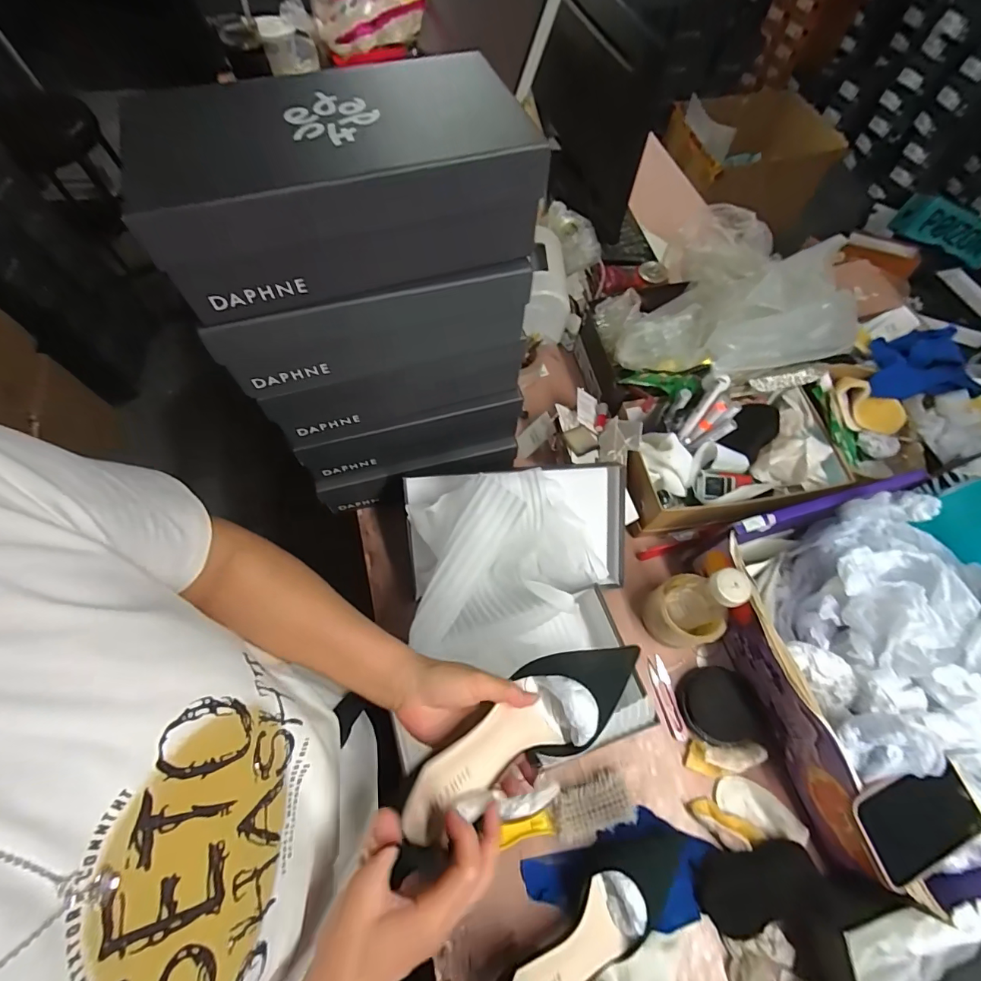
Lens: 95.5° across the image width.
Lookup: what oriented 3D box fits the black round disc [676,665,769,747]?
[{"bbox_3d":[0.303,0.283,0.589,0.097,0.023,0.097,-6,60,11],"label":"black round disc"}]

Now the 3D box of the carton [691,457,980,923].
[{"bbox_3d":[0.493,0.165,0.468,0.317,0.303,0.386,-15,66,-8],"label":"carton"}]

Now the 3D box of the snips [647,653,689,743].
[{"bbox_3d":[0.241,0.282,0.609,0.023,0.017,0.104,-8,65,-4],"label":"snips"}]

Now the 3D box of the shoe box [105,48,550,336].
[{"bbox_3d":[-0.121,-0.253,0.374,0.298,0.100,0.149,-17,66,-9],"label":"shoe box"}]

